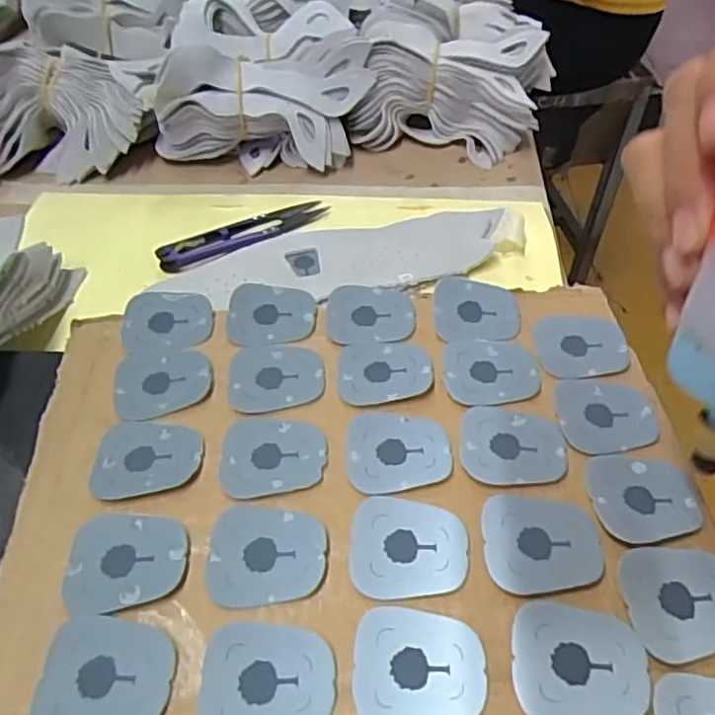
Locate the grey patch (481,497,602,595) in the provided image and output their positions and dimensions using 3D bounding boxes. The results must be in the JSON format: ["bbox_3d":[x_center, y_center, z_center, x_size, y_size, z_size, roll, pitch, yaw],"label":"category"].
[{"bbox_3d":[0.062,0.061,0.211,0.038,0.004,0.033,1,49,2],"label":"grey patch"}]

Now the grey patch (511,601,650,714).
[{"bbox_3d":[0.066,0.090,0.188,0.038,0.004,0.033,2,49,3],"label":"grey patch"}]

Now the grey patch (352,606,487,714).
[{"bbox_3d":[0.018,0.092,0.187,0.038,0.004,0.032,2,49,3],"label":"grey patch"}]

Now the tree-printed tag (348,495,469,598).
[{"bbox_3d":[0.017,0.062,0.211,0.038,0.004,0.033,1,49,2],"label":"tree-printed tag"}]

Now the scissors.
[{"bbox_3d":[-0.065,-0.073,0.366,0.100,0.008,0.024,-24,52,-19],"label":"scissors"}]

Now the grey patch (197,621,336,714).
[{"bbox_3d":[-0.026,0.096,0.186,0.038,0.004,0.032,1,56,1],"label":"grey patch"}]

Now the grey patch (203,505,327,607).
[{"bbox_3d":[-0.030,0.064,0.210,0.039,0.004,0.033,-3,49,-1],"label":"grey patch"}]

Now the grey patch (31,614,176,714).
[{"bbox_3d":[-0.075,0.094,0.187,0.038,0.004,0.033,2,49,3],"label":"grey patch"}]

